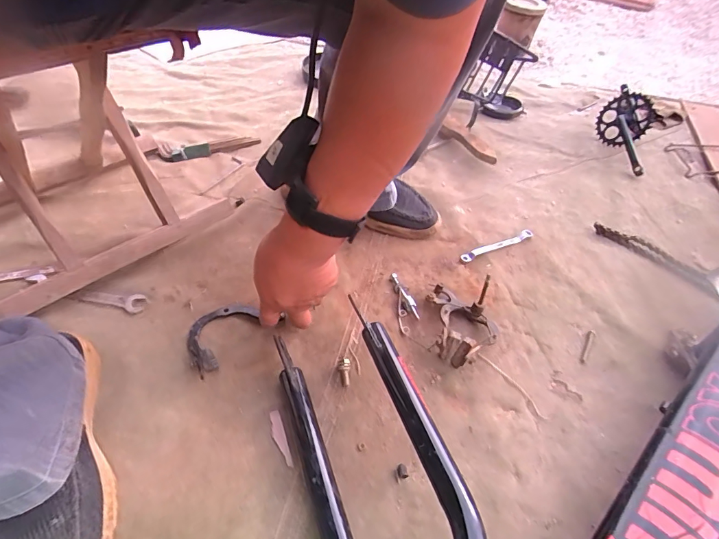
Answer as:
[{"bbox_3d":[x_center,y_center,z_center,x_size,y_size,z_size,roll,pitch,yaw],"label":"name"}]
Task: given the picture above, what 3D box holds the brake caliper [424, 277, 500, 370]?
[{"bbox_3d":[0.135,0.062,0.526,0.080,0.046,0.123,1,47,-3],"label":"brake caliper"}]

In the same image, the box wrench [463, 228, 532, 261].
[{"bbox_3d":[0.217,-0.038,0.653,0.130,0.016,0.015,-18,51,-20],"label":"box wrench"}]

